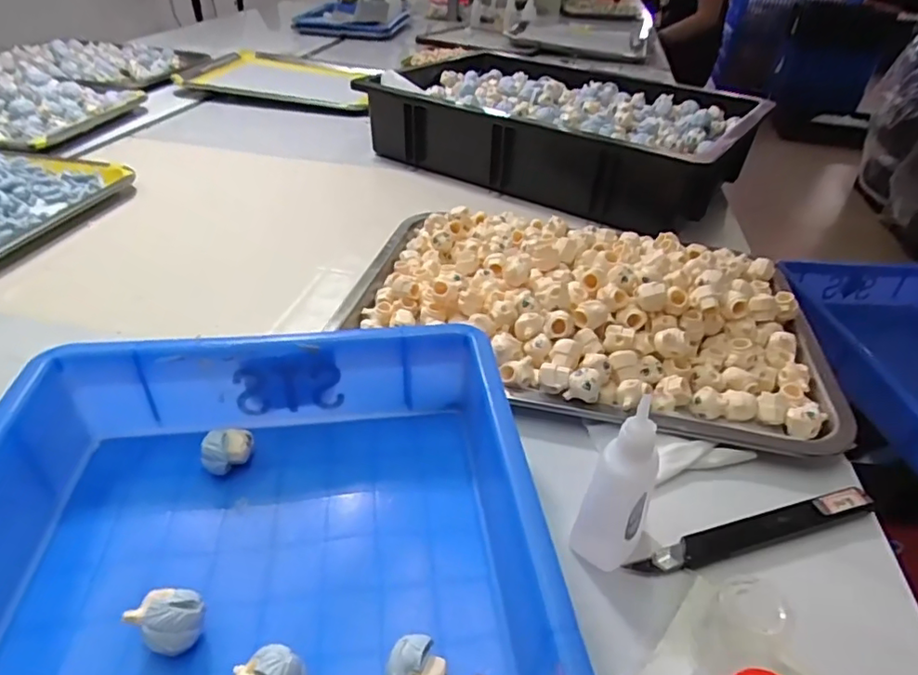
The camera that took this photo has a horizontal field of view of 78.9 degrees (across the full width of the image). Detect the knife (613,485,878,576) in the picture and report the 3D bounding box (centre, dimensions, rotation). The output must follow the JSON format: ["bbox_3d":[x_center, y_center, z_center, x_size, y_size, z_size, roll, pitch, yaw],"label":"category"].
[{"bbox_3d":[0.155,0.102,0.293,0.143,0.013,0.014,-9,39,-16],"label":"knife"}]

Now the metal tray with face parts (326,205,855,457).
[{"bbox_3d":[0.092,-0.035,0.437,0.350,0.053,0.237,11,38,9],"label":"metal tray with face parts"}]

